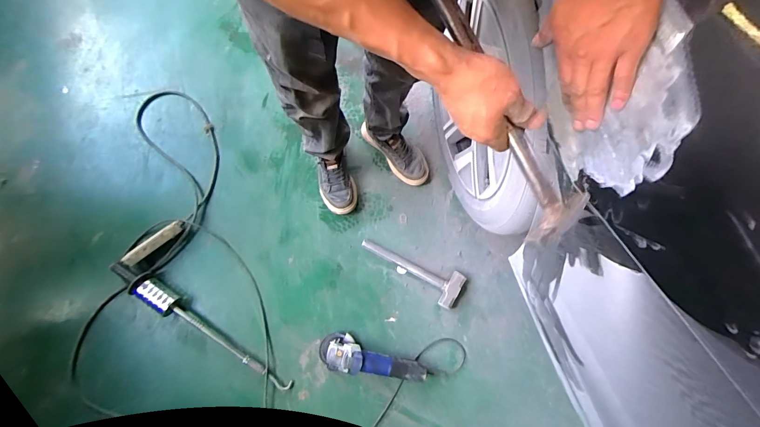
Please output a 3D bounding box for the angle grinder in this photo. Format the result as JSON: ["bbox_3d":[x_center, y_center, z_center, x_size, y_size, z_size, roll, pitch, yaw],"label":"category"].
[{"bbox_3d":[-0.020,0.392,0.972,0.286,0.102,0.083,12,79,2],"label":"angle grinder"}]

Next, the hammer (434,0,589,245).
[{"bbox_3d":[0.137,-0.111,0.391,0.085,0.029,0.300,-31,98,-6],"label":"hammer"}]

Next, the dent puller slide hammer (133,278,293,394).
[{"bbox_3d":[-0.456,0.324,0.959,0.504,0.093,0.078,32,81,6],"label":"dent puller slide hammer"}]

